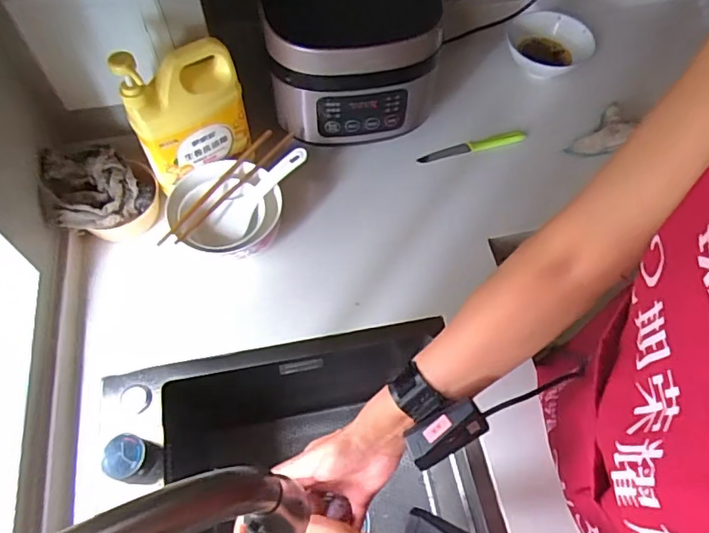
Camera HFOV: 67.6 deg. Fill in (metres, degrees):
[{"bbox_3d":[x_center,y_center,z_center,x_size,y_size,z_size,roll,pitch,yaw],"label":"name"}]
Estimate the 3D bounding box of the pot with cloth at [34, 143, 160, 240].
[{"bbox_3d":[-0.352,-0.099,0.752,0.134,0.123,0.125,-24,63,-10],"label":"pot with cloth"}]

